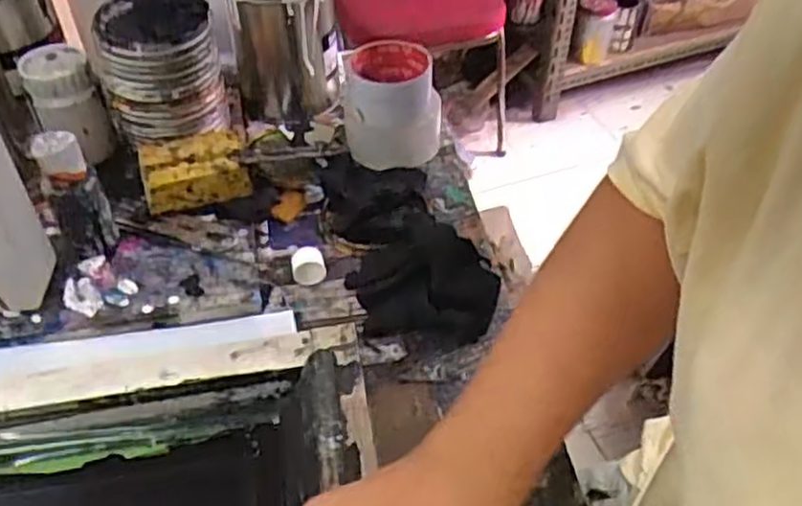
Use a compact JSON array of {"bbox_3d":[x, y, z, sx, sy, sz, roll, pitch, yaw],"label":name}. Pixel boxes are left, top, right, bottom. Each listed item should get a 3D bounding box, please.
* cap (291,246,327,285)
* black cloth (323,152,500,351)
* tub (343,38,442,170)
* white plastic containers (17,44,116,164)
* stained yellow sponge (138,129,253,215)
[{"bbox_3d":[-0.078,0.009,0.617,0.027,0.025,0.019,-6,45,-3],"label":"cap"},{"bbox_3d":[-0.004,-0.020,0.636,0.105,0.040,0.230,-15,46,-12],"label":"black cloth"},{"bbox_3d":[-0.008,-0.147,0.741,0.092,0.106,0.083,-3,44,-1],"label":"tub"},{"bbox_3d":[-0.314,-0.138,0.696,0.061,0.098,0.065,-20,47,-19],"label":"white plastic containers"},{"bbox_3d":[-0.190,-0.075,0.678,0.096,0.040,0.072,-14,46,-12],"label":"stained yellow sponge"}]

